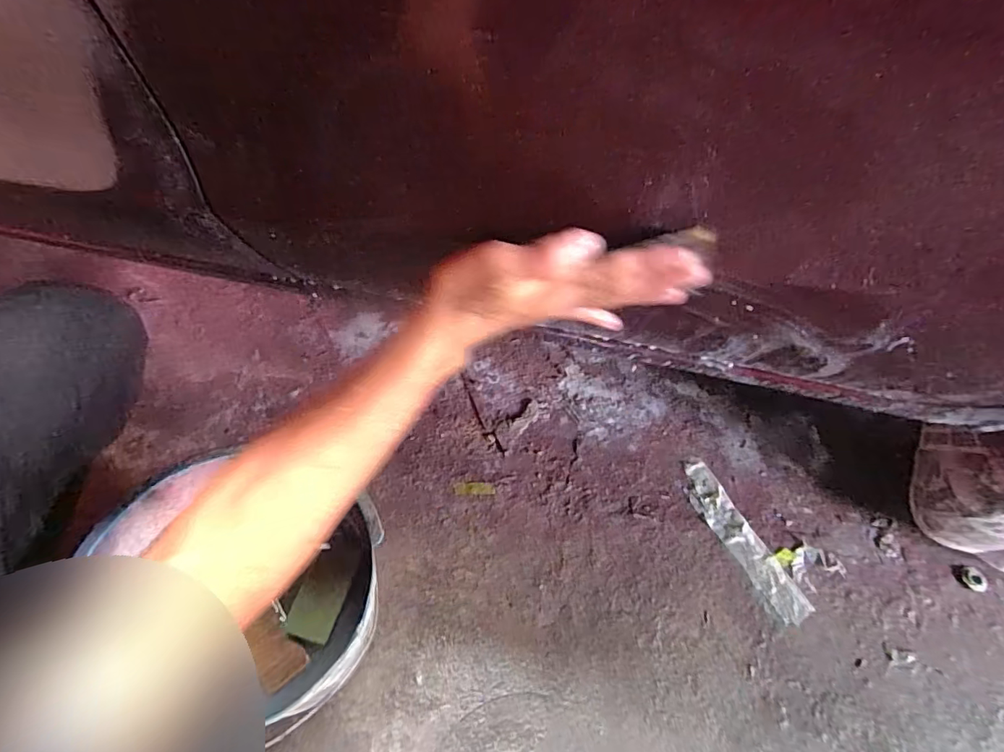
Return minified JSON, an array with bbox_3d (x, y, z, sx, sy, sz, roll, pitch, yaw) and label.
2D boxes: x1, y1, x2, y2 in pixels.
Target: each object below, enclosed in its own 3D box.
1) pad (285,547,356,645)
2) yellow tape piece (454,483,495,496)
[{"bbox_3d":[-0.195,0.236,0.520,0.049,0.010,0.094,15,64,4],"label":"pad"},{"bbox_3d":[-0.041,0.171,0.721,0.061,0.004,0.019,-2,58,-2],"label":"yellow tape piece"}]

